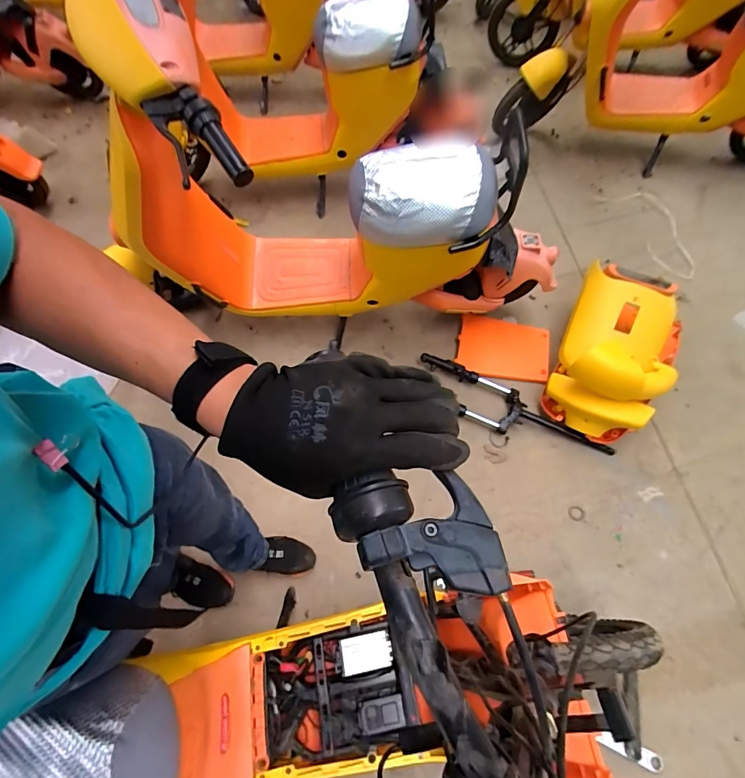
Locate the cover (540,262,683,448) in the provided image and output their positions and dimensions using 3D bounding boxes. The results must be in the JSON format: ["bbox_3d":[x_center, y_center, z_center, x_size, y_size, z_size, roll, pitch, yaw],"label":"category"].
[{"bbox_3d":[0.813,-0.106,1.323,0.351,0.273,0.540,24,67,11],"label":"cover"}]

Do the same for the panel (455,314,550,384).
[{"bbox_3d":[0.482,-0.153,1.484,0.325,0.023,0.254,9,63,5],"label":"panel"}]

